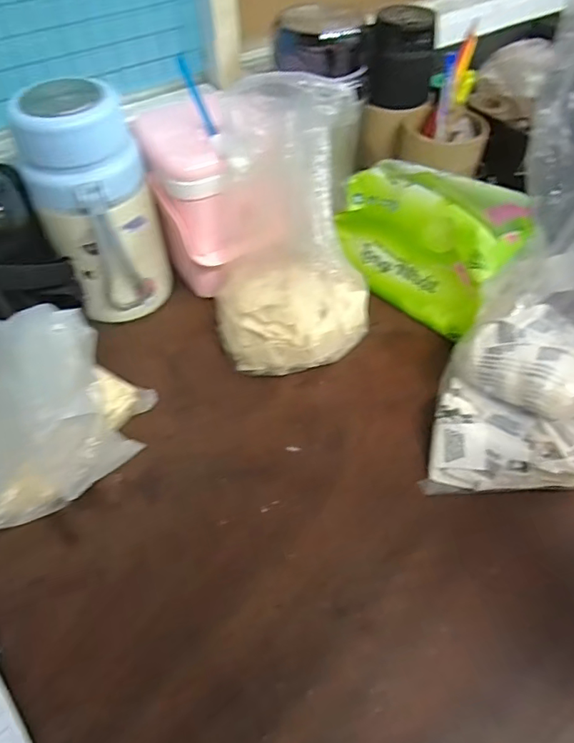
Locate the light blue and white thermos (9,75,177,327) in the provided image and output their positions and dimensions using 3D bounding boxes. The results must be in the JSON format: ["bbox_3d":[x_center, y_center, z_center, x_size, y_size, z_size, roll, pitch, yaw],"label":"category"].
[{"bbox_3d":[-0.164,-0.132,0.466,0.079,0.199,0.083,10,52,10],"label":"light blue and white thermos"}]

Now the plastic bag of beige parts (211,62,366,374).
[{"bbox_3d":[0.000,-0.107,0.440,0.136,0.209,0.130,2,51,4],"label":"plastic bag of beige parts"}]

